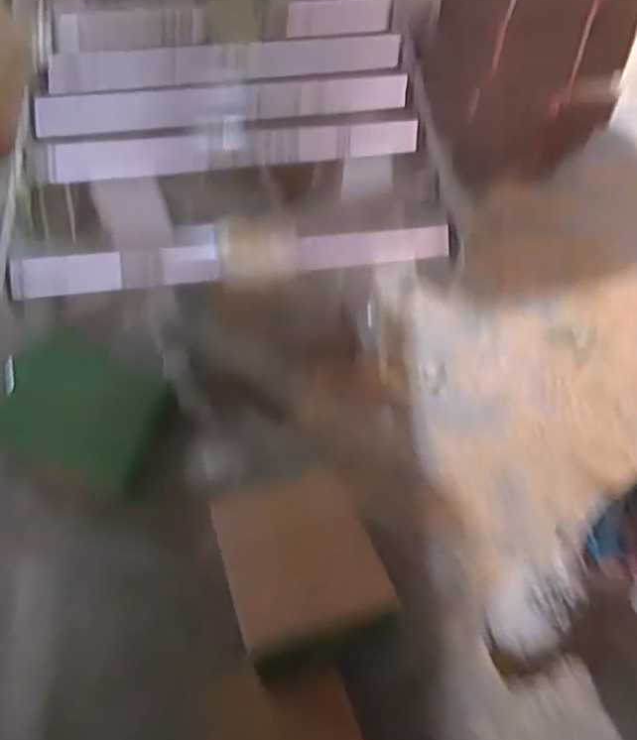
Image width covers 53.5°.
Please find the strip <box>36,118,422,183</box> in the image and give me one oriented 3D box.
[{"bbox_3d":[-0.071,-0.174,0.497,0.297,0.027,0.011,-6,17,-3],"label":"strip"}]

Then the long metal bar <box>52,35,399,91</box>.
[{"bbox_3d":[-0.079,-0.269,0.553,0.301,0.021,0.034,-7,61,-7],"label":"long metal bar"}]

